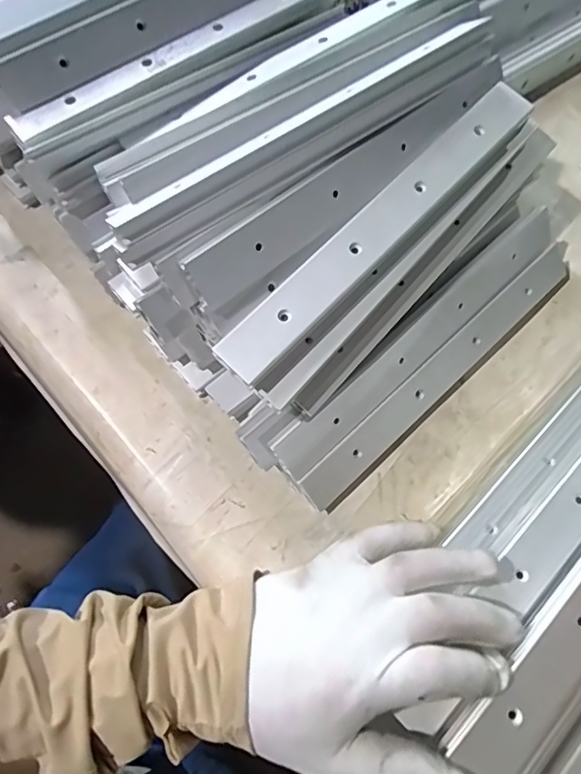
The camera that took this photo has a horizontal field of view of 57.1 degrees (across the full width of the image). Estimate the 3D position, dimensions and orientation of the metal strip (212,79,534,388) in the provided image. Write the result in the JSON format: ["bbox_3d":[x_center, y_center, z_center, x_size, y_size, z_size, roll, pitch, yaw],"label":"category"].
[{"bbox_3d":[0.055,-0.097,0.314,0.030,0.005,0.248,44,78,5],"label":"metal strip"}]

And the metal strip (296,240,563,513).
[{"bbox_3d":[0.110,-0.013,0.369,0.263,0.004,0.034,-41,118,-14],"label":"metal strip"}]

